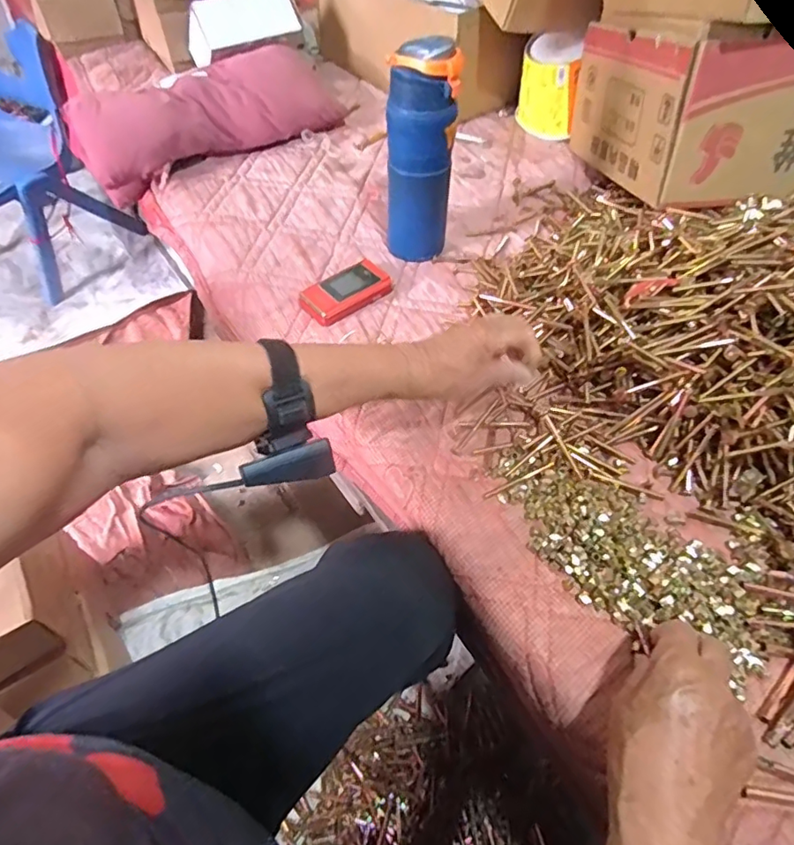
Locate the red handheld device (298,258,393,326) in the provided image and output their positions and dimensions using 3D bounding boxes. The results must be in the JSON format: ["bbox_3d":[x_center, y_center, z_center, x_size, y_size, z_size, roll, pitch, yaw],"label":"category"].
[{"bbox_3d":[-0.062,-0.156,0.643,0.108,0.021,0.060,-35,61,-22],"label":"red handheld device"}]

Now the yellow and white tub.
[{"bbox_3d":[0.237,-0.528,0.859,0.080,0.124,0.094,4,54,3],"label":"yellow and white tub"}]

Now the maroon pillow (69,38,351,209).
[{"bbox_3d":[-0.293,-0.485,0.849,0.406,0.097,0.176,-29,59,-19],"label":"maroon pillow"}]

